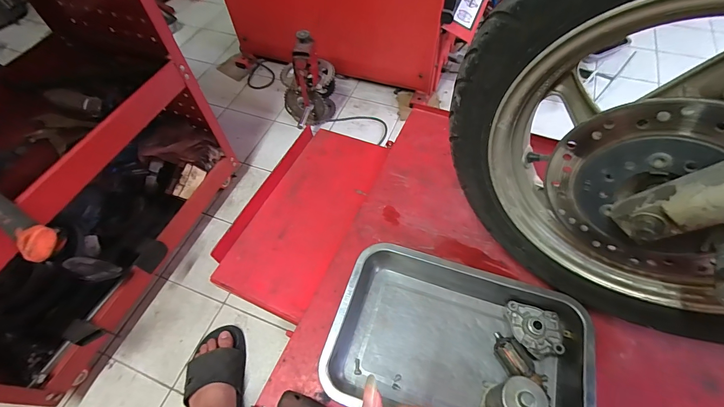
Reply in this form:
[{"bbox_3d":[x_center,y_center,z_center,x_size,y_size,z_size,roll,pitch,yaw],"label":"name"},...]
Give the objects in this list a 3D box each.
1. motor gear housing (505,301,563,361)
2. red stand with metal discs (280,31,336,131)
[{"bbox_3d":[0.229,0.169,0.463,0.069,0.030,0.061,13,59,13],"label":"motor gear housing"},{"bbox_3d":[-0.166,-0.360,1.078,0.178,0.295,0.191,-12,58,-6],"label":"red stand with metal discs"}]

